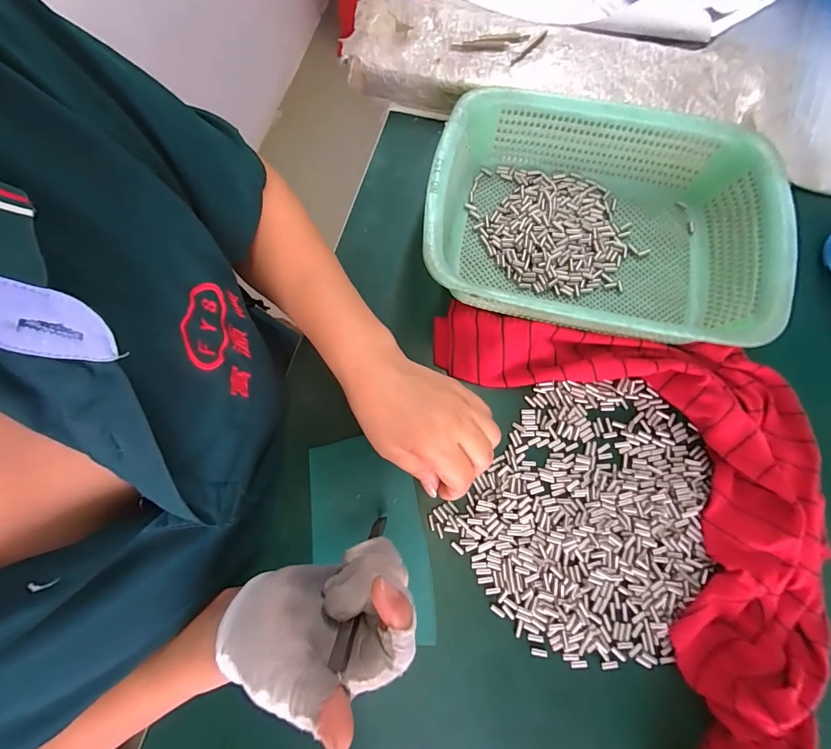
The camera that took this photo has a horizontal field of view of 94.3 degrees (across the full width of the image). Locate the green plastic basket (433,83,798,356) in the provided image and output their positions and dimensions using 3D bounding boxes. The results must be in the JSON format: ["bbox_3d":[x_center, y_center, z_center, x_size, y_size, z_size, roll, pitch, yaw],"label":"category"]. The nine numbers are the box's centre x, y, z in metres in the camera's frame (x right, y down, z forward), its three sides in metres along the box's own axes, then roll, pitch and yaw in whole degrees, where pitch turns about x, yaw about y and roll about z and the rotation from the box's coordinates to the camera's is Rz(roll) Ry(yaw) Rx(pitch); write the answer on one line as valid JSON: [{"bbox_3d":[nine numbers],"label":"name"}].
[{"bbox_3d":[0.162,-0.139,0.359,0.292,0.072,0.217,10,77,3],"label":"green plastic basket"}]

